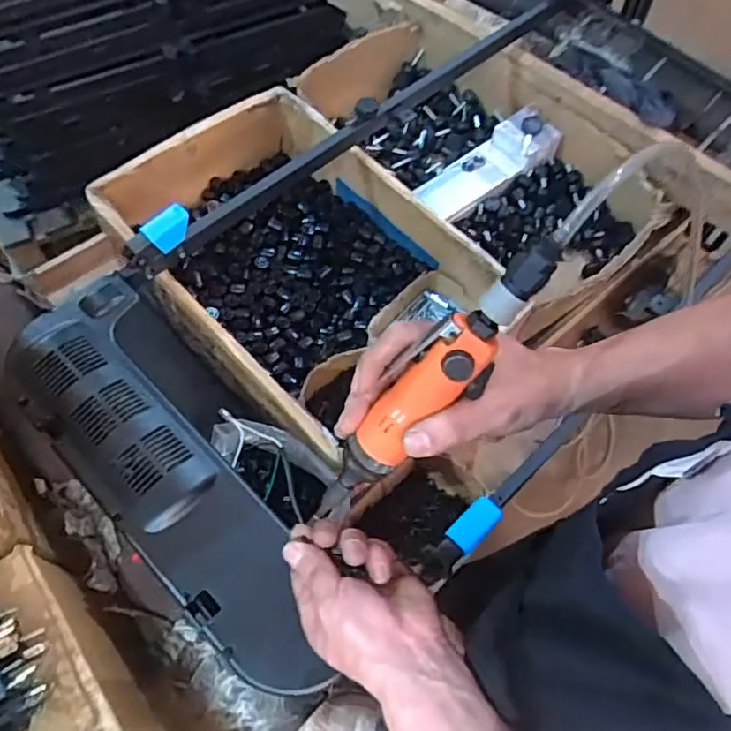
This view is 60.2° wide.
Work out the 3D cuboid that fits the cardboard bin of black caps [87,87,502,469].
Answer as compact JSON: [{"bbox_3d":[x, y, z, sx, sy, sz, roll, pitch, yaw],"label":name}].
[{"bbox_3d":[-0.105,-0.148,0.897,0.349,0.149,0.473,-38,71,-20],"label":"cardboard bin of black caps"}]

